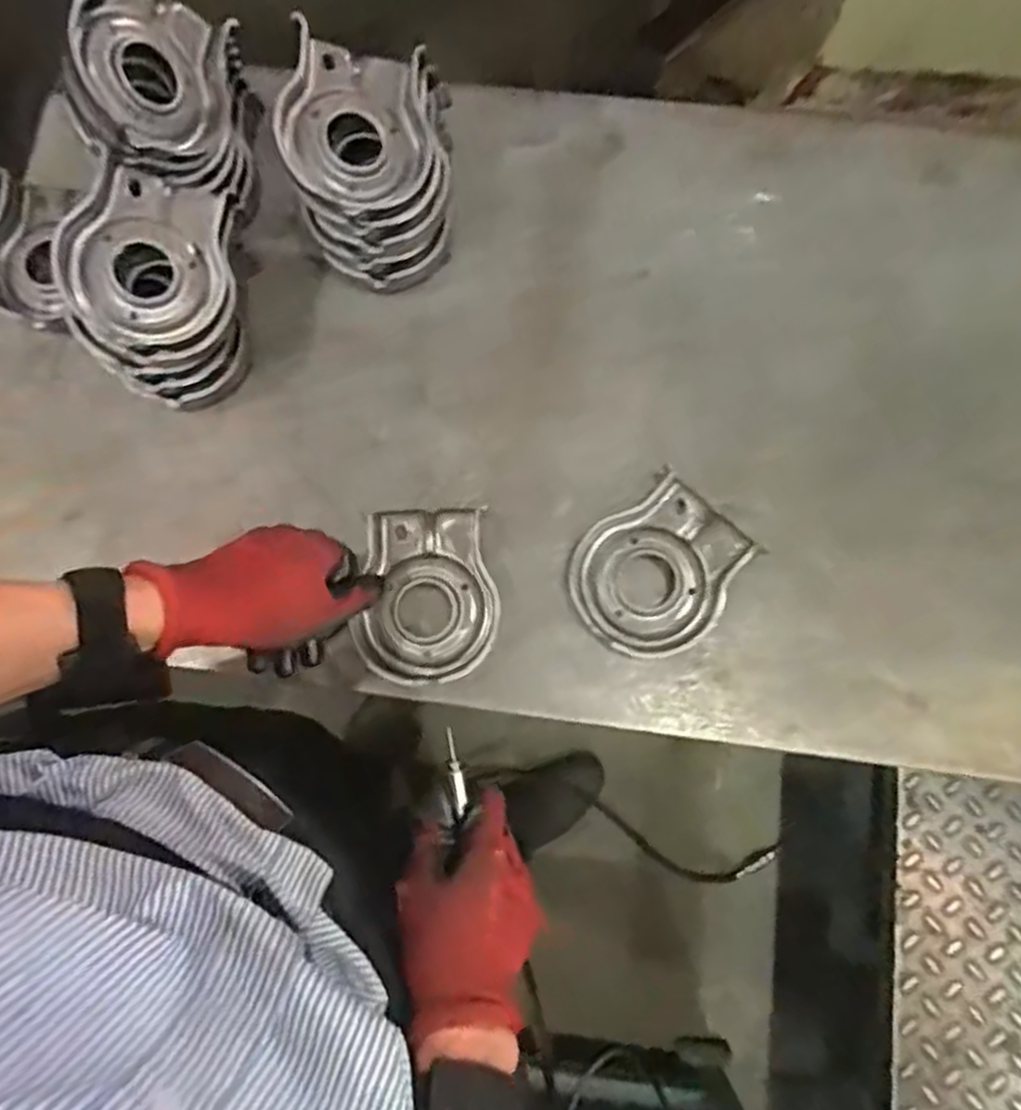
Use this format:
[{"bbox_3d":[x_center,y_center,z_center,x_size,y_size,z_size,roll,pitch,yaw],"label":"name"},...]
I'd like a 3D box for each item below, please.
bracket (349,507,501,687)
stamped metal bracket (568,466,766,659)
[{"bbox_3d":[-0.057,0.027,0.515,0.094,0.024,0.122,2,79,2],"label":"bracket"},{"bbox_3d":[0.102,0.009,0.511,0.102,0.024,0.123,41,82,9],"label":"stamped metal bracket"}]

